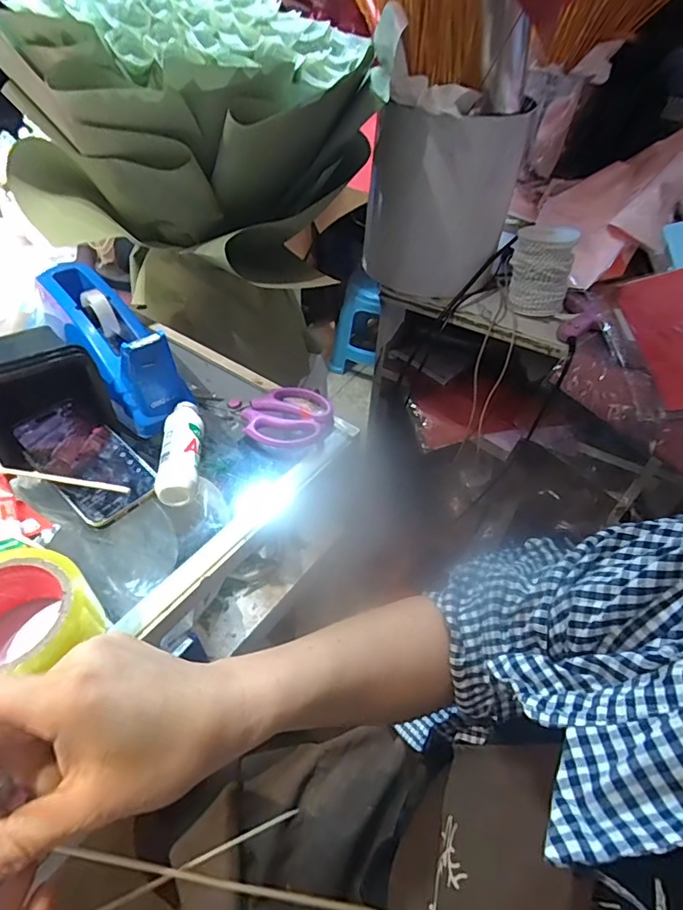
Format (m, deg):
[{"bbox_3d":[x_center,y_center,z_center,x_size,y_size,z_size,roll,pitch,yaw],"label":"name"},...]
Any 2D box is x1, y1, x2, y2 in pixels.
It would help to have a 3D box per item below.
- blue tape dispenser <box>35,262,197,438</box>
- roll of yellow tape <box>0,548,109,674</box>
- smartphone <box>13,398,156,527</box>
[{"bbox_3d":[-0.256,-0.116,0.543,0.069,0.120,0.220,-33,56,-31],"label":"blue tape dispenser"},{"bbox_3d":[-0.225,0.120,0.344,0.092,0.054,0.092,2,45,-2],"label":"roll of yellow tape"},{"bbox_3d":[-0.241,0.001,0.462,0.147,0.009,0.071,38,55,18],"label":"smartphone"}]

